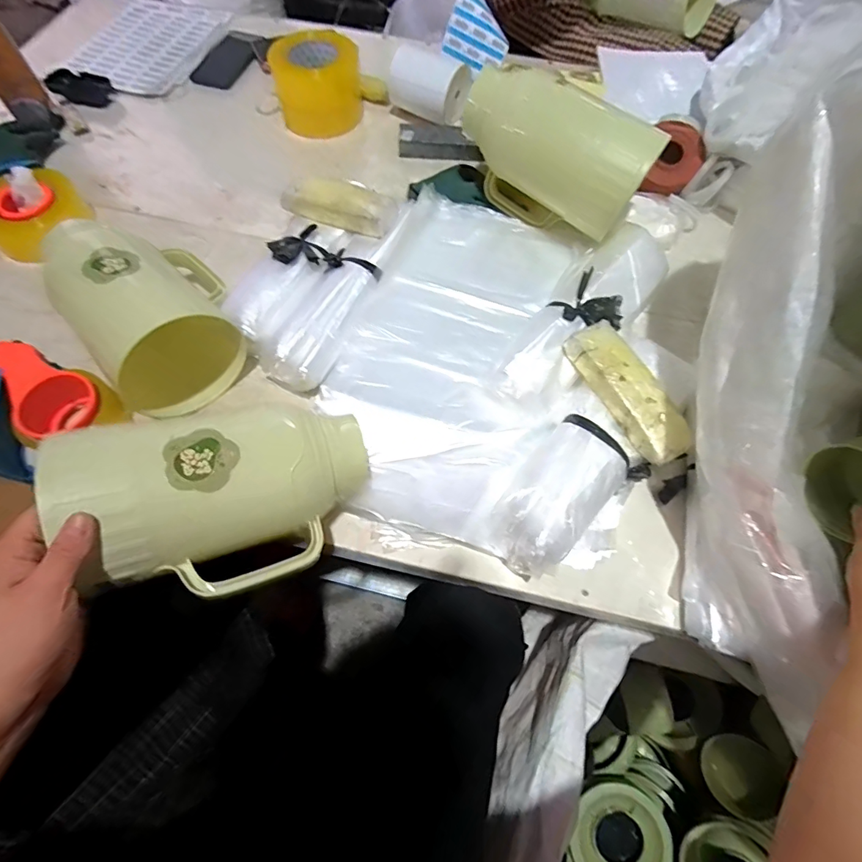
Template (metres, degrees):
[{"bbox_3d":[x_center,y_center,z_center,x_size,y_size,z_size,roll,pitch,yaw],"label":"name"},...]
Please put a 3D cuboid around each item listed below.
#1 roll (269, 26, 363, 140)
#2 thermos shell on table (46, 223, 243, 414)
[{"bbox_3d":[-0.187,-0.572,0.762,0.141,0.102,0.116,-8,66,-6],"label":"roll"},{"bbox_3d":[-0.337,-0.151,0.547,0.151,0.146,0.237,-38,72,-17],"label":"thermos shell on table"}]

